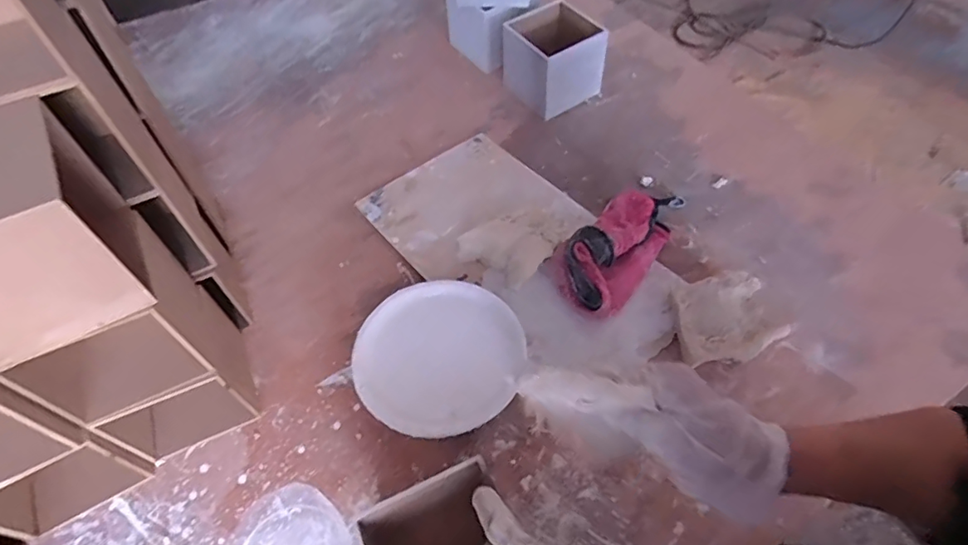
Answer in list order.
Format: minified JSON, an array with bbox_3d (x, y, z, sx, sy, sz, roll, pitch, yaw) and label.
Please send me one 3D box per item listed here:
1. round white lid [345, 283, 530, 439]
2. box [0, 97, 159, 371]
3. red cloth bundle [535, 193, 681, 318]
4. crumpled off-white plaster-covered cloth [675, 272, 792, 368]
[{"bbox_3d":[-0.046,0.082,0.550,0.165,0.012,0.163,-1,55,1],"label":"round white lid"},{"bbox_3d":[-0.310,-0.024,0.356,0.107,0.104,0.109,-27,59,-16],"label":"box"},{"bbox_3d":[0.172,-0.041,0.657,0.099,0.046,0.222,37,64,24],"label":"red cloth bundle"},{"bbox_3d":[0.267,0.052,0.589,0.112,0.040,0.093,-5,55,-1],"label":"crumpled off-white plaster-covered cloth"}]

